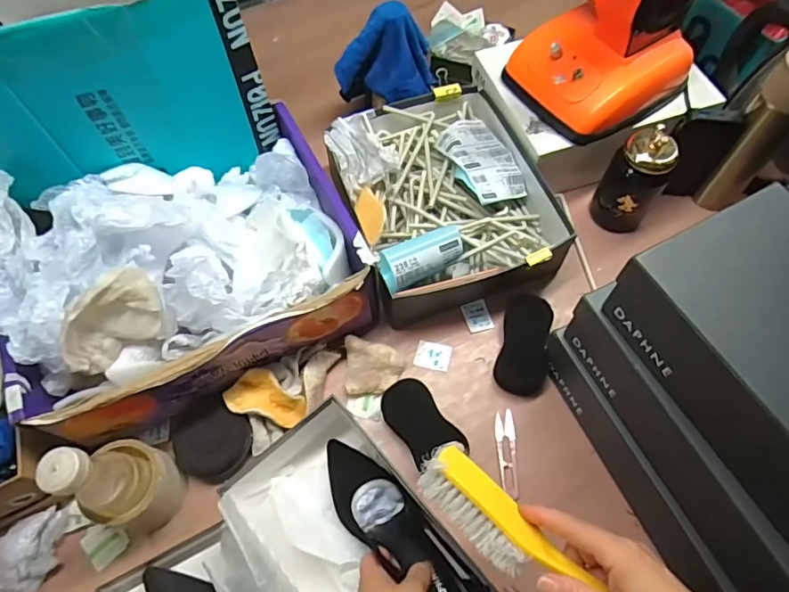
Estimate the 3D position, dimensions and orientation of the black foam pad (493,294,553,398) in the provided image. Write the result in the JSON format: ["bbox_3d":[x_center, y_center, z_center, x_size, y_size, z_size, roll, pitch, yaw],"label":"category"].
[{"bbox_3d":[0.171,0.063,0.675,0.061,0.029,0.127,11,64,7],"label":"black foam pad"}]

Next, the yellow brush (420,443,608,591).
[{"bbox_3d":[0.112,0.198,0.386,0.222,0.025,0.049,39,70,18],"label":"yellow brush"}]

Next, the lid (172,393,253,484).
[{"bbox_3d":[-0.221,0.171,0.620,0.092,0.032,0.086,-1,63,2],"label":"lid"}]

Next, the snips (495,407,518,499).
[{"bbox_3d":[0.137,0.190,0.624,0.024,0.007,0.103,-1,63,2],"label":"snips"}]

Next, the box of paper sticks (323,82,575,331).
[{"bbox_3d":[0.066,-0.141,0.734,0.267,0.108,0.323,-19,64,-7],"label":"box of paper sticks"}]

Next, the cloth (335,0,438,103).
[{"bbox_3d":[-0.015,-0.354,0.761,0.146,0.114,0.075,-1,63,1],"label":"cloth"}]

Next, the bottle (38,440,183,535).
[{"bbox_3d":[-0.288,0.195,0.534,0.075,0.177,0.089,10,64,7],"label":"bottle"}]

